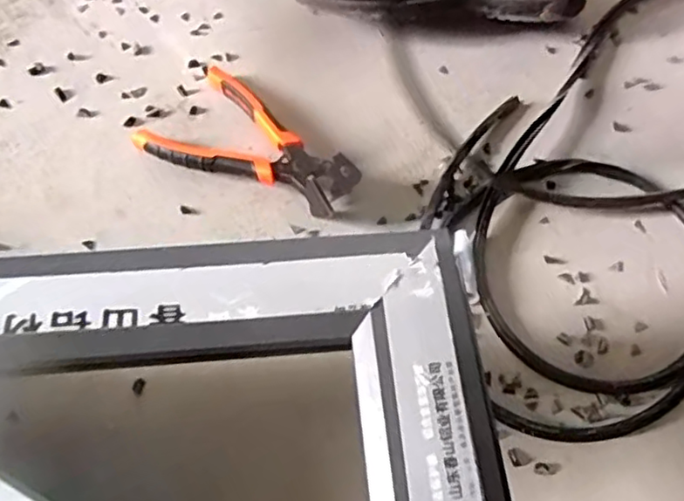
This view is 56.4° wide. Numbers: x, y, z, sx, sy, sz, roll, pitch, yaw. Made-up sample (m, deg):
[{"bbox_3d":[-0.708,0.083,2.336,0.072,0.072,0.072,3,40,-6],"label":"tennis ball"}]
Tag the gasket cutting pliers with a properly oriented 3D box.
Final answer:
[{"bbox_3d":[-0.067,-0.082,0.483,0.170,0.037,0.095,30,64,14],"label":"gasket cutting pliers"}]

